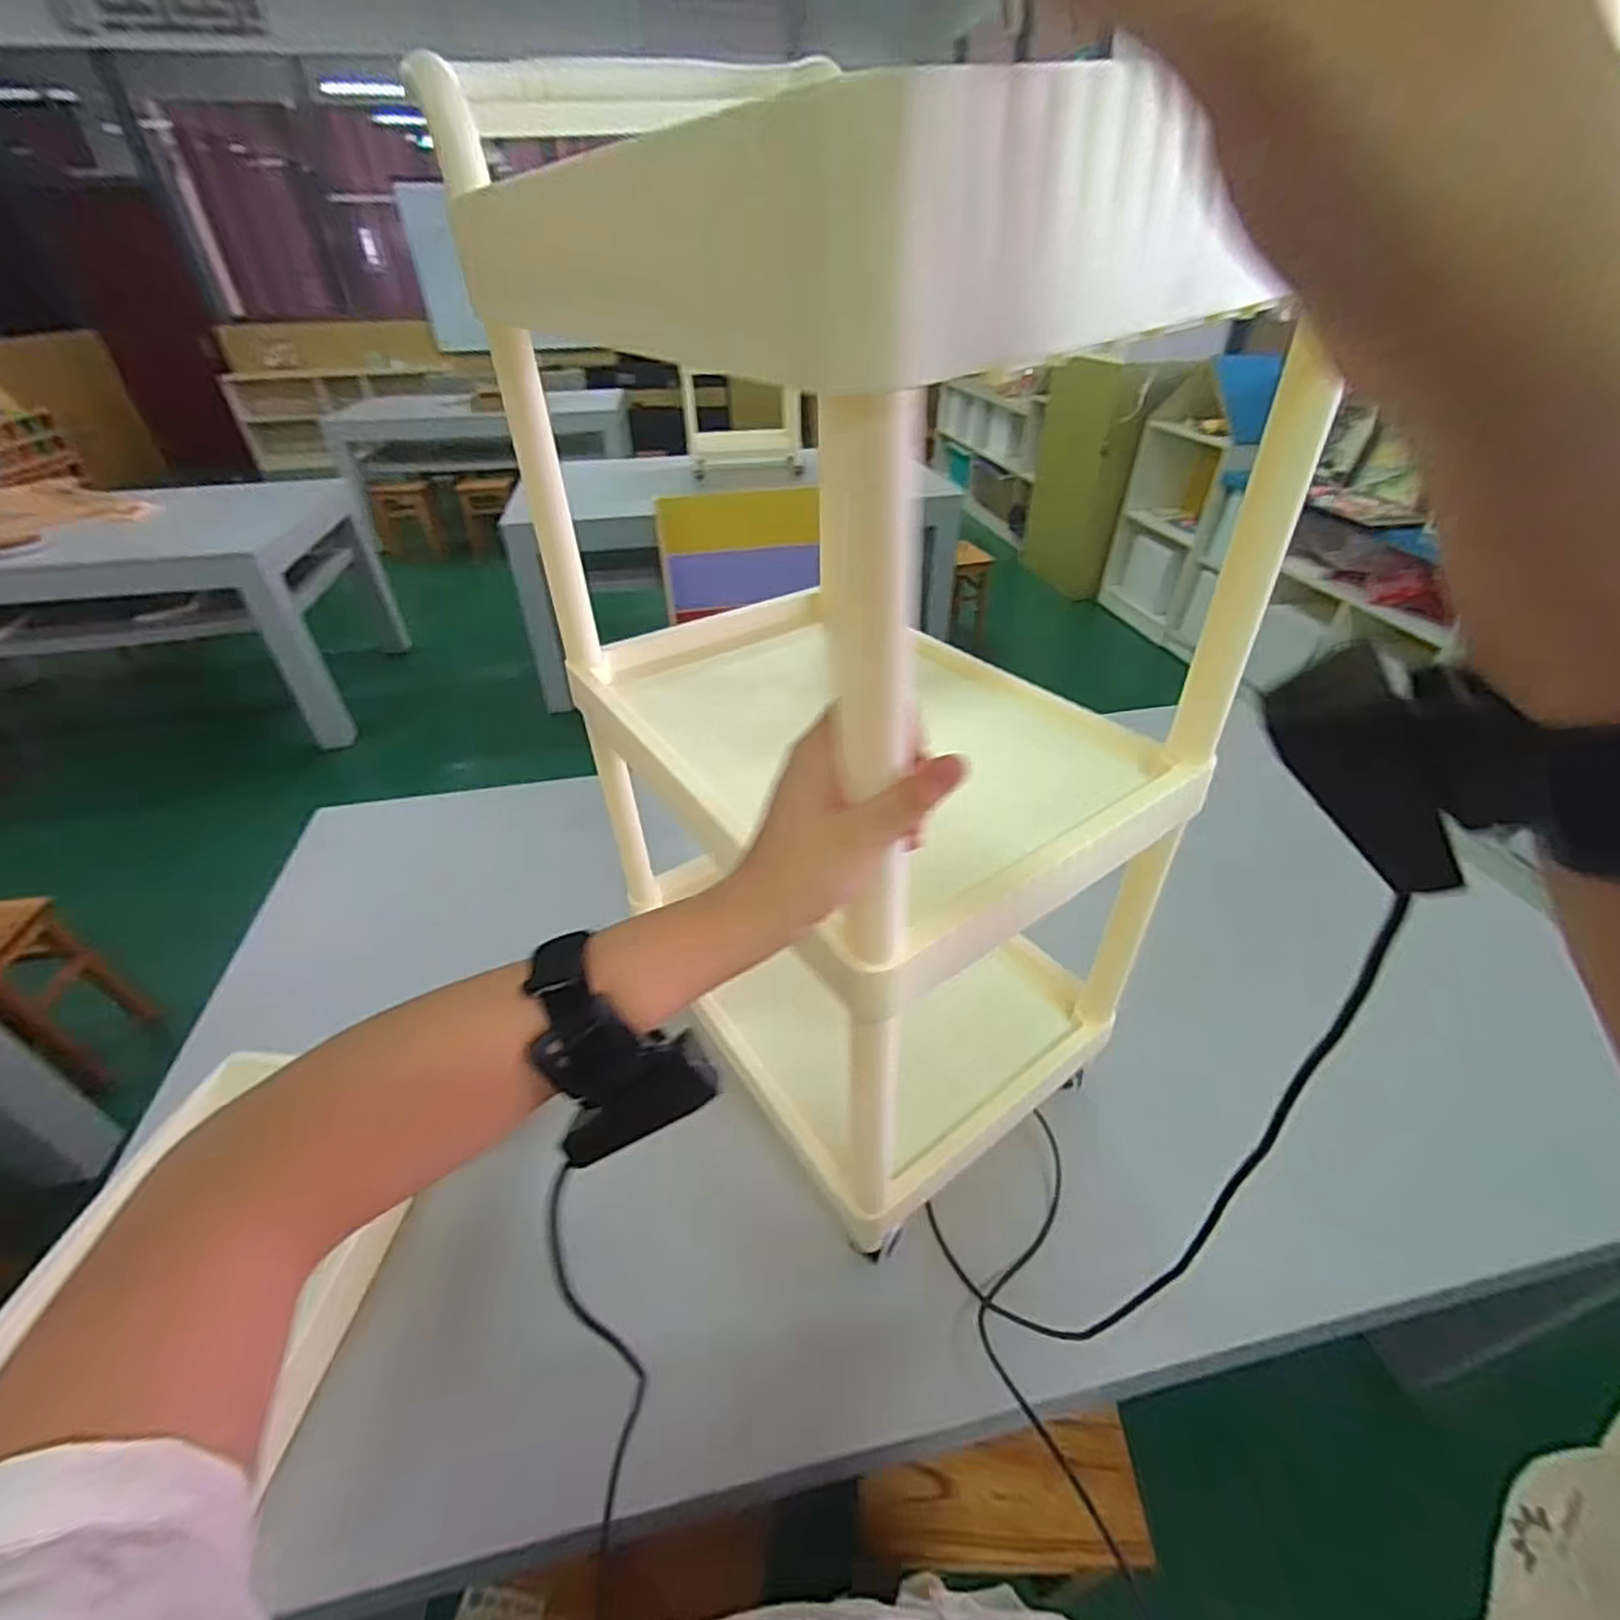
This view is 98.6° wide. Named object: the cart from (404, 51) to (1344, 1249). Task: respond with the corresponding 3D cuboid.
[{"bbox_3d":[0.037,-0.057,0.590,0.332,0.702,0.461,-22,43,-25],"label":"cart"}]

